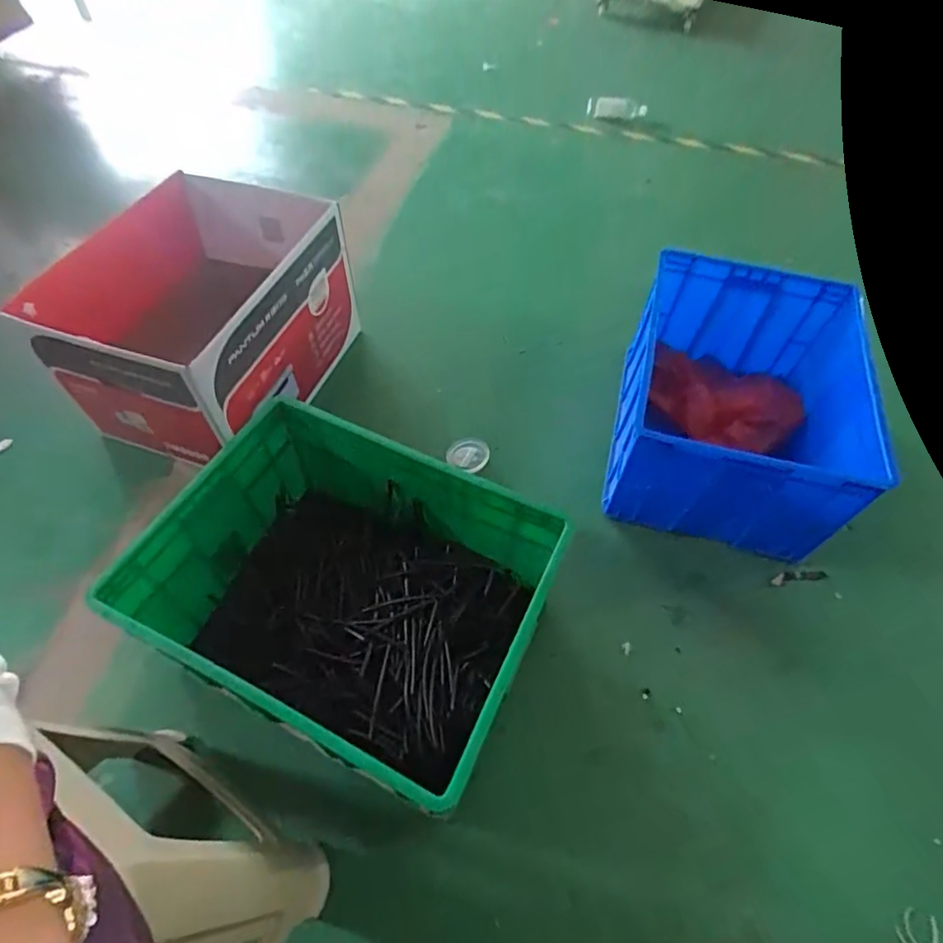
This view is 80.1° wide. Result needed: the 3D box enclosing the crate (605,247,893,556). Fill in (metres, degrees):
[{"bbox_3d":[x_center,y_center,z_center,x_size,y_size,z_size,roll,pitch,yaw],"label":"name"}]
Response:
[{"bbox_3d":[0.543,-0.131,1.127,0.461,0.281,0.528,11,55,5],"label":"crate"}]

